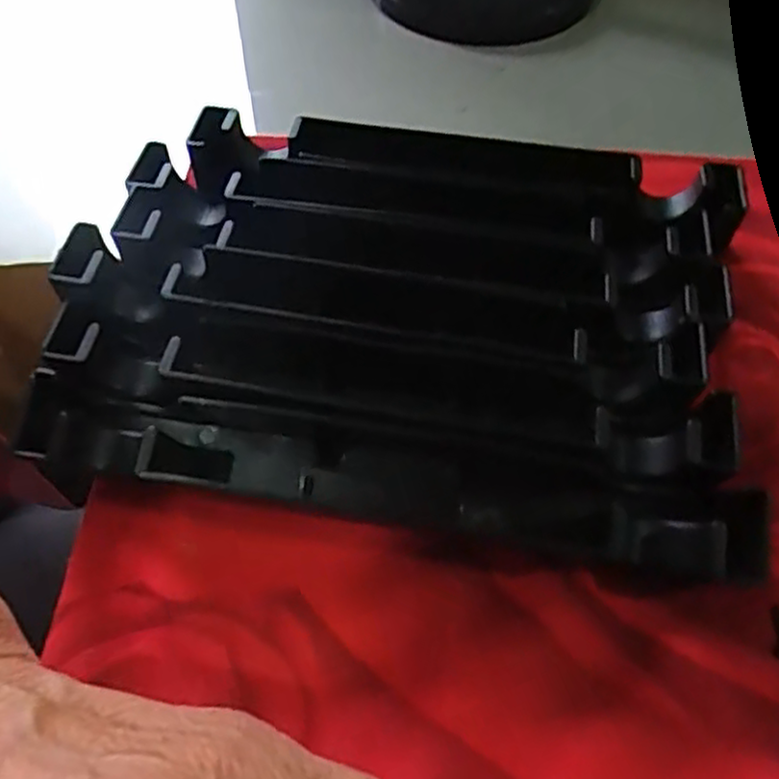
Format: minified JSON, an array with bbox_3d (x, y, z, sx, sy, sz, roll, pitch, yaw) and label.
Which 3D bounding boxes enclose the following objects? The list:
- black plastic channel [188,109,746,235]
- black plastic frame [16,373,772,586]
[{"bbox_3d":[0.025,-0.081,0.279,0.196,0.019,0.039,9,57,5],"label":"black plastic channel"},{"bbox_3d":[-0.001,0.026,0.209,0.190,0.033,0.032,8,57,4],"label":"black plastic frame"}]

